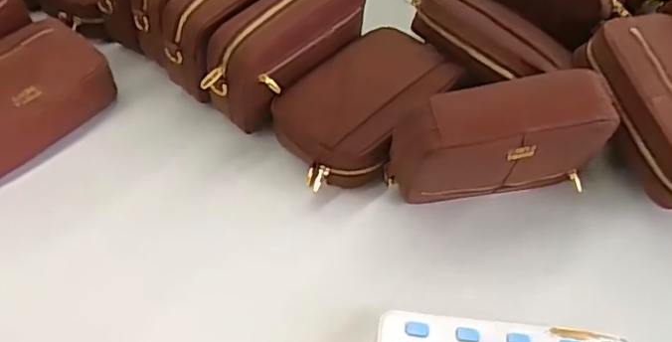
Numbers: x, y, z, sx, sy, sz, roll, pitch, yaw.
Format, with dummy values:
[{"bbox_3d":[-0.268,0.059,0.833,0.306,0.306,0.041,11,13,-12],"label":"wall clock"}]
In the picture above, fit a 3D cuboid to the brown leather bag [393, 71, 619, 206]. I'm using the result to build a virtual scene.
[{"bbox_3d":[0.150,-0.025,0.593,0.191,0.116,0.057,-7,52,-5],"label":"brown leather bag"}]

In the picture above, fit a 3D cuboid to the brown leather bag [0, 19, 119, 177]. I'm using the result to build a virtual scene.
[{"bbox_3d":[-0.343,-0.079,0.681,0.197,0.070,0.134,-41,91,-22],"label":"brown leather bag"}]

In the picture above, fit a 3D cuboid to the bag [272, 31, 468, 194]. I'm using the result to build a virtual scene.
[{"bbox_3d":[0.032,-0.063,0.679,0.123,0.074,0.199,36,60,25],"label":"bag"}]

